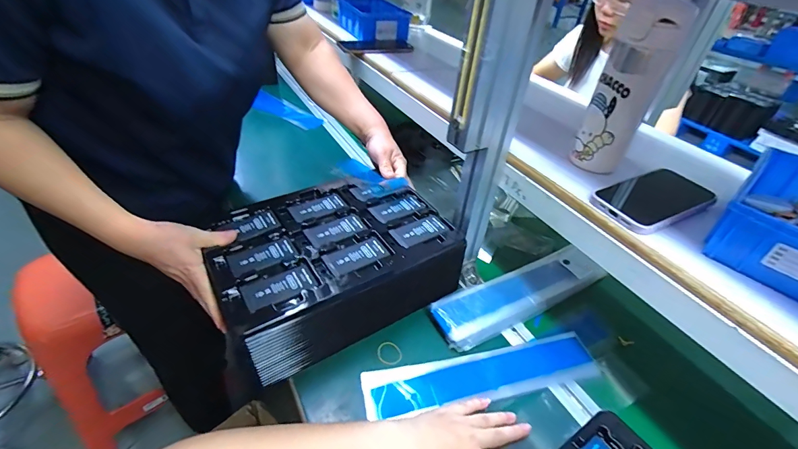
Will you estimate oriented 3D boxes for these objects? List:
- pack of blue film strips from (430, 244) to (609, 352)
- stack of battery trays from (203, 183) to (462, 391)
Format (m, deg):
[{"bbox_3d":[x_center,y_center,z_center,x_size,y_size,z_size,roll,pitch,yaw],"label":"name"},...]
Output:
[{"bbox_3d":[0.196,0.107,0.605,0.307,0.020,0.081,-18,51,-23],"label":"pack of blue film strips"},{"bbox_3d":[-0.093,0.056,0.578,0.330,0.121,0.227,-16,44,-25],"label":"stack of battery trays"}]

